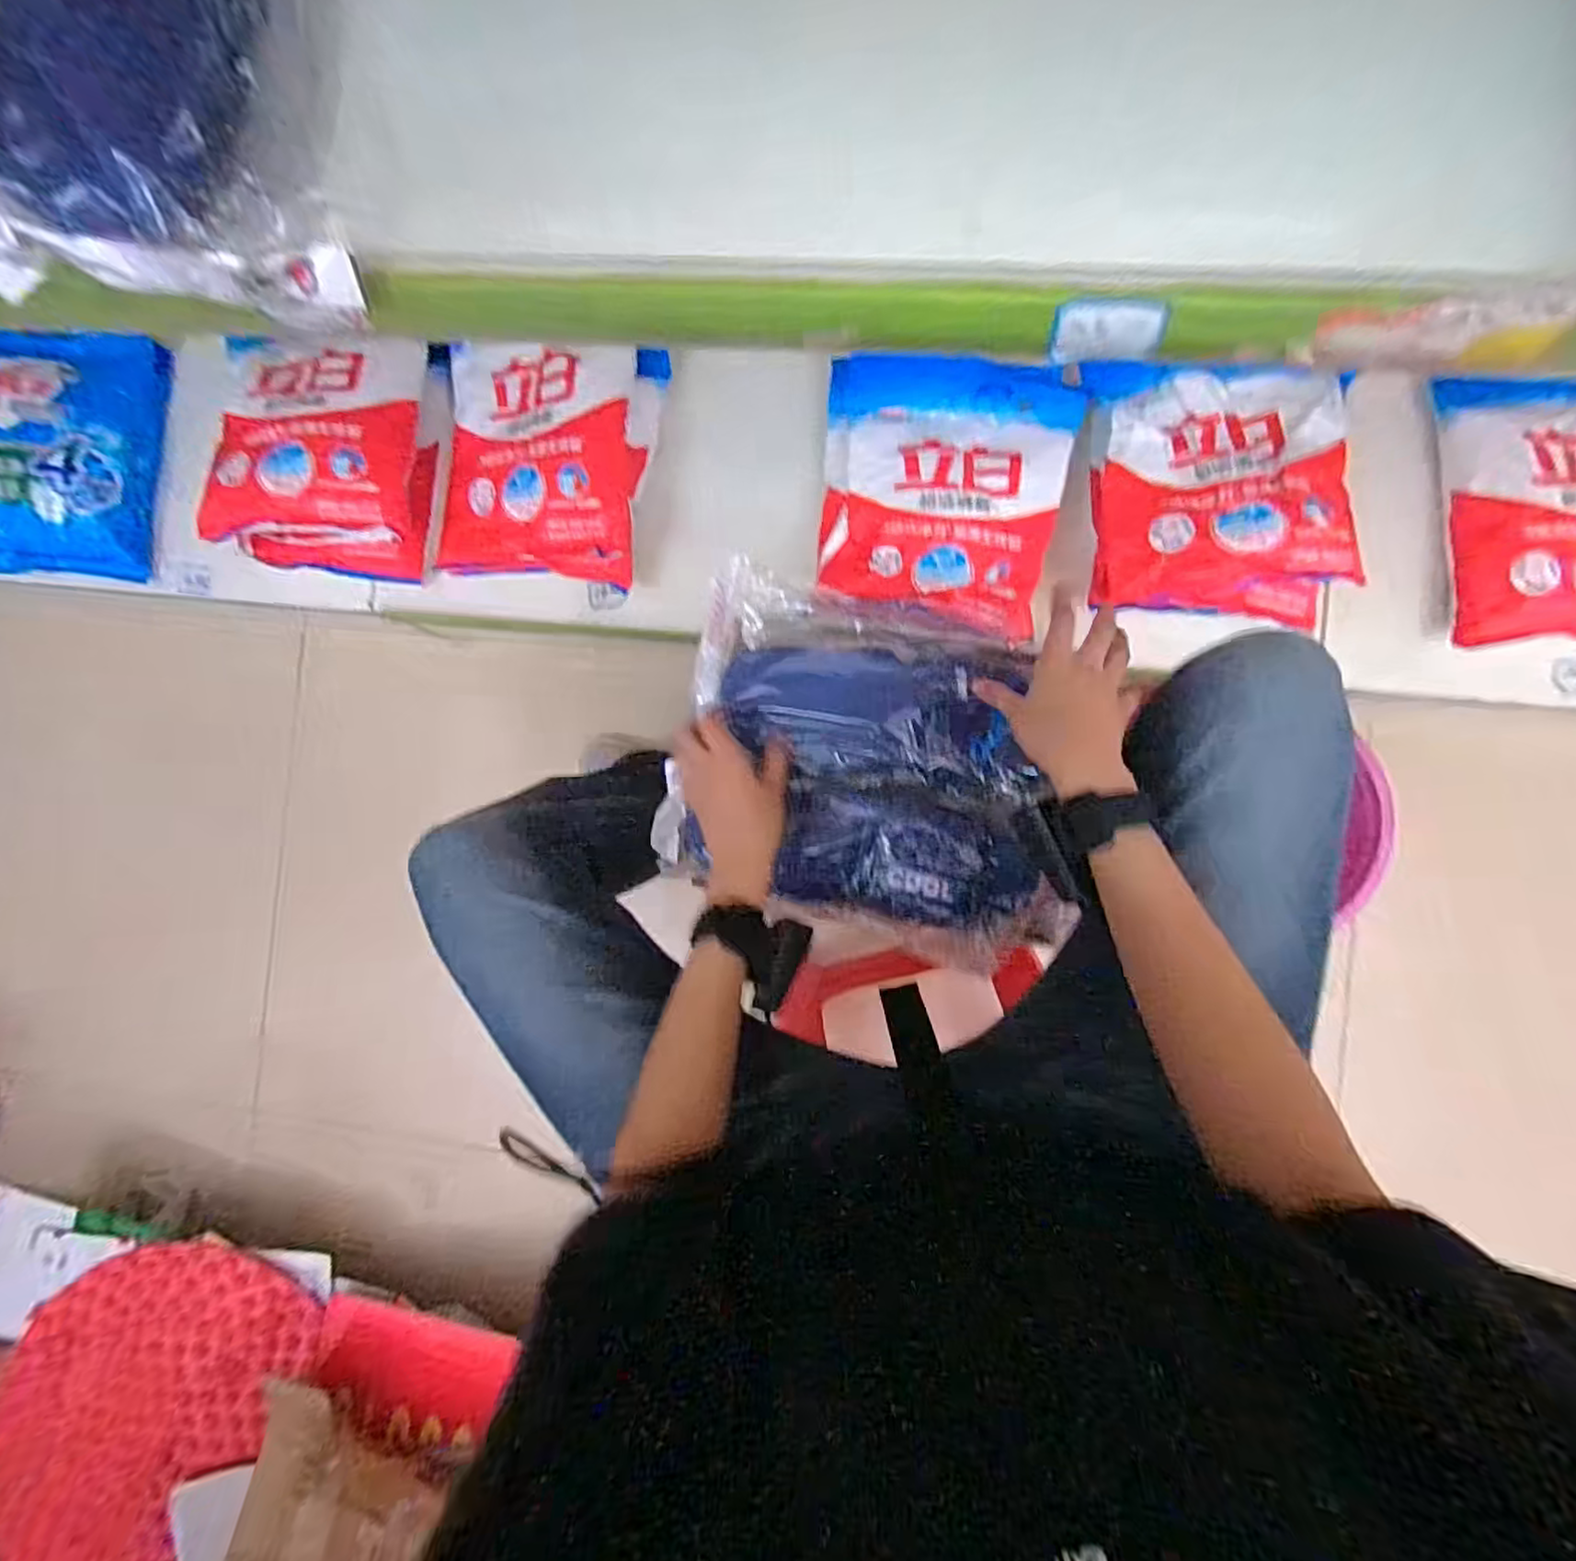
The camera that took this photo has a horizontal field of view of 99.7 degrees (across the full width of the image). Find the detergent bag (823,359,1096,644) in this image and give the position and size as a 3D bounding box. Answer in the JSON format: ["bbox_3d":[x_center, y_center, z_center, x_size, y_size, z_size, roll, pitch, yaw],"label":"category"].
[{"bbox_3d":[0.167,-0.327,0.745,0.268,0.049,0.274,12,90,6],"label":"detergent bag"}]

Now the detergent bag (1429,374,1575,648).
[{"bbox_3d":[0.833,-0.293,0.699,0.228,0.056,0.294,-4,88,6],"label":"detergent bag"}]

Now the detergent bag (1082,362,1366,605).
[{"bbox_3d":[0.451,-0.325,0.687,0.227,0.071,0.258,0,89,6],"label":"detergent bag"}]

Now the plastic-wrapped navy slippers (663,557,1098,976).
[{"bbox_3d":[0.071,-0.018,0.564,0.329,0.075,0.273,15,90,6],"label":"plastic-wrapped navy slippers"}]

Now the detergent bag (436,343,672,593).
[{"bbox_3d":[-0.307,-0.396,0.812,0.268,0.082,0.283,7,90,6],"label":"detergent bag"}]

